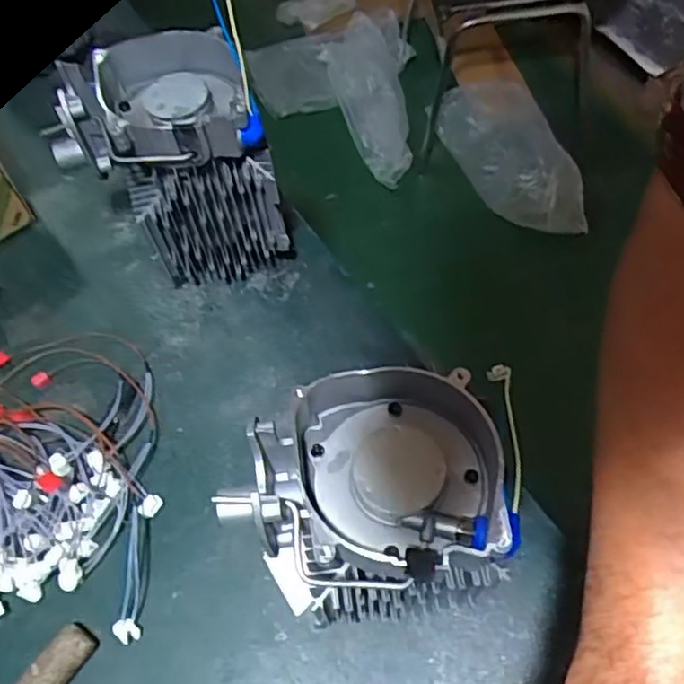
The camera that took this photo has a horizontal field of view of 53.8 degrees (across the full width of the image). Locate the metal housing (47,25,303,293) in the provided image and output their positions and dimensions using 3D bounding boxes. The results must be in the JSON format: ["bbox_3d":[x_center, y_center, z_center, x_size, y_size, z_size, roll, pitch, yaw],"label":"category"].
[{"bbox_3d":[-0.134,-0.135,0.578,0.149,0.215,0.097,-12,61,-4],"label":"metal housing"}]

